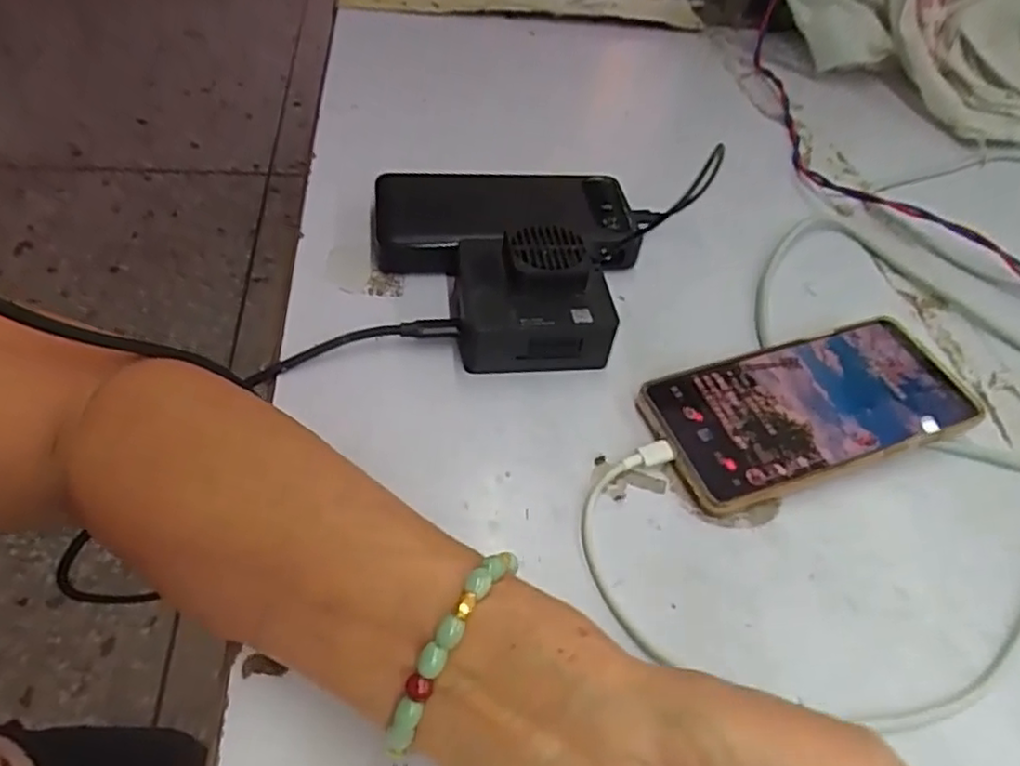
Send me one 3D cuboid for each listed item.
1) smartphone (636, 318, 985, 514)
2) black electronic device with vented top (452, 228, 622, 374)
[{"bbox_3d":[0.150,0.012,0.329,0.161,0.019,0.074,-11,52,-16],"label":"smartphone"},{"bbox_3d":[0.011,-0.044,0.344,0.078,0.047,0.069,1,49,-6],"label":"black electronic device with vented top"}]

